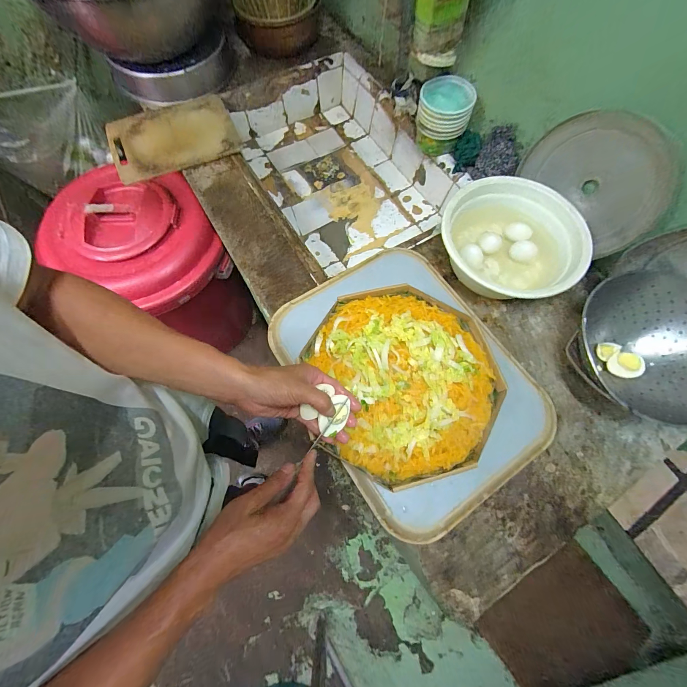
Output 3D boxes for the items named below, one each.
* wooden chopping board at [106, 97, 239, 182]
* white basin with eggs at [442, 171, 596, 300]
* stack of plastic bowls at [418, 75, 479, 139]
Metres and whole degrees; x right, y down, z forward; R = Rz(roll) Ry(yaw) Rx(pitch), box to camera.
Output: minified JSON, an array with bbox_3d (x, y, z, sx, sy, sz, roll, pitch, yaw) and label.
[{"bbox_3d":[-0.401,-0.488,0.730,0.283,0.020,0.212,-25,72,-10],"label":"wooden chopping board"},{"bbox_3d":[0.306,-0.182,0.587,0.226,0.097,0.237,0,69,-1],"label":"white basin with eggs"},{"bbox_3d":[0.221,-0.515,0.678,0.116,0.073,0.089,15,70,4],"label":"stack of plastic bowls"}]

